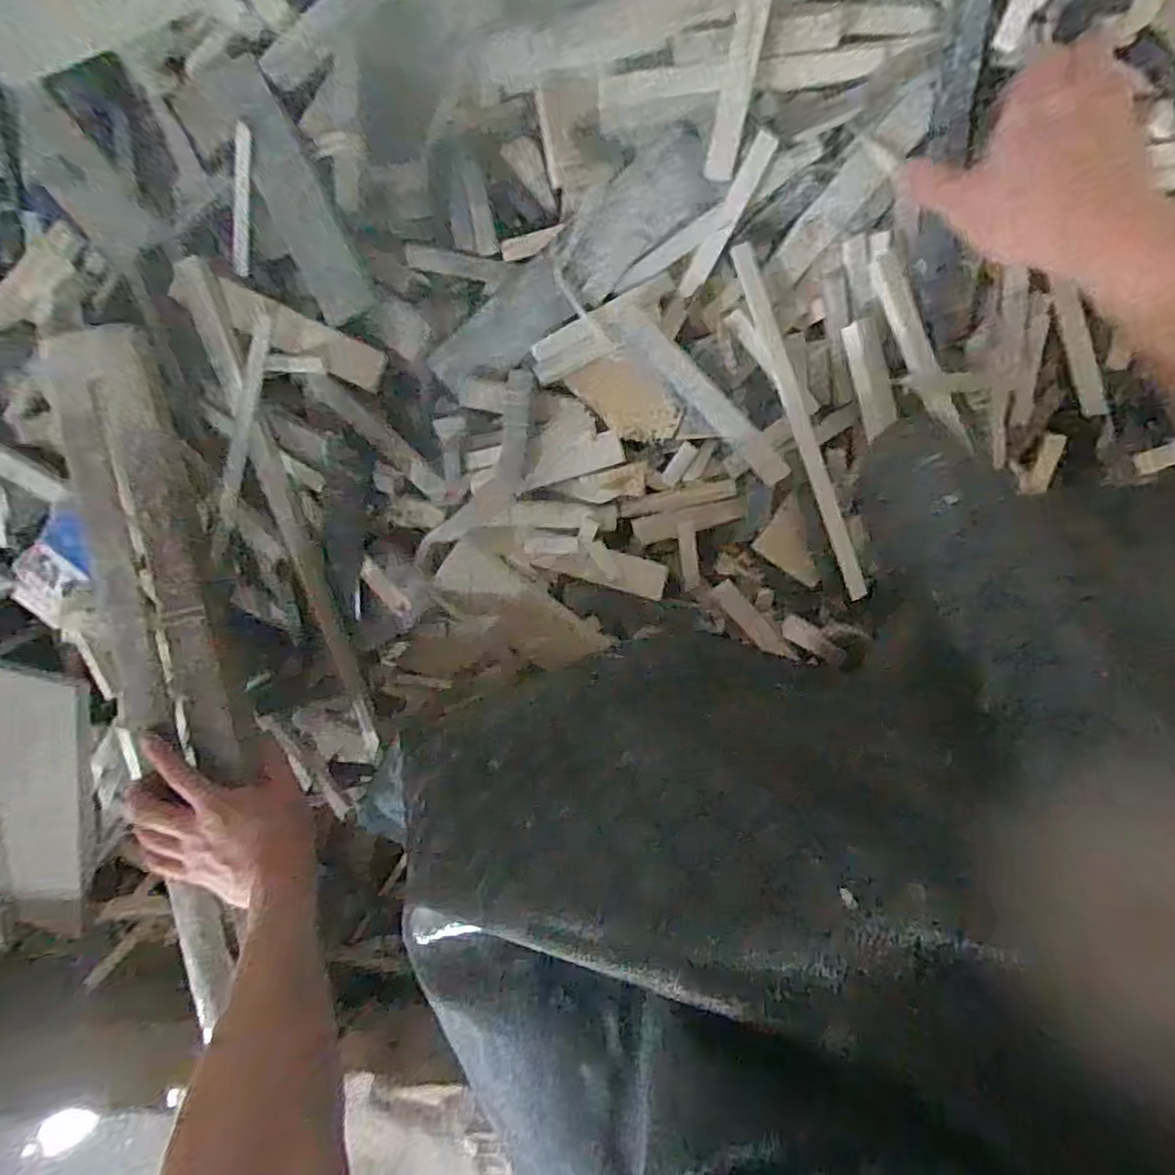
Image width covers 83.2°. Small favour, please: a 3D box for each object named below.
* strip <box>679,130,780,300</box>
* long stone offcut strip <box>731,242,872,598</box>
[{"bbox_3d":[0.097,-0.256,0.461,0.015,0.010,0.108,30,119,-1],"label":"strip"},{"bbox_3d":[0.163,-0.119,0.495,0.017,0.019,0.270,-22,97,7],"label":"long stone offcut strip"}]

